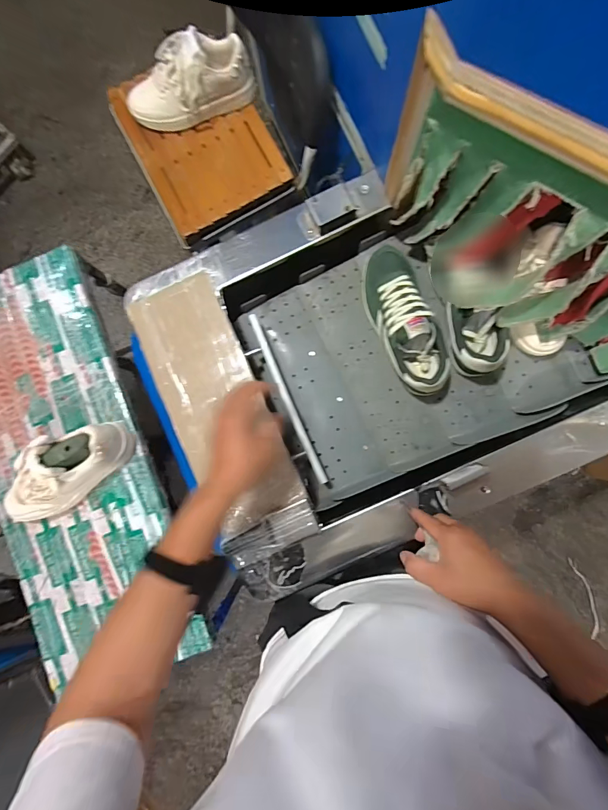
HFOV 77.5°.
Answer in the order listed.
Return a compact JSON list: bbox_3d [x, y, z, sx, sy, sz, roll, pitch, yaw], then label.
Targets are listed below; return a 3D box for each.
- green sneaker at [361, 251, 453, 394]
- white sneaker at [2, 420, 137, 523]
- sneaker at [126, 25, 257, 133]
[{"bbox_3d":[0.167,-0.141,0.630,0.090,0.097,0.257,-23,87,2],"label":"green sneaker"},{"bbox_3d":[-0.447,0.130,0.685,0.268,0.125,0.096,-41,86,1],"label":"white sneaker"},{"bbox_3d":[-0.239,-0.667,0.769,0.265,0.115,0.120,-4,88,3],"label":"sneaker"}]

